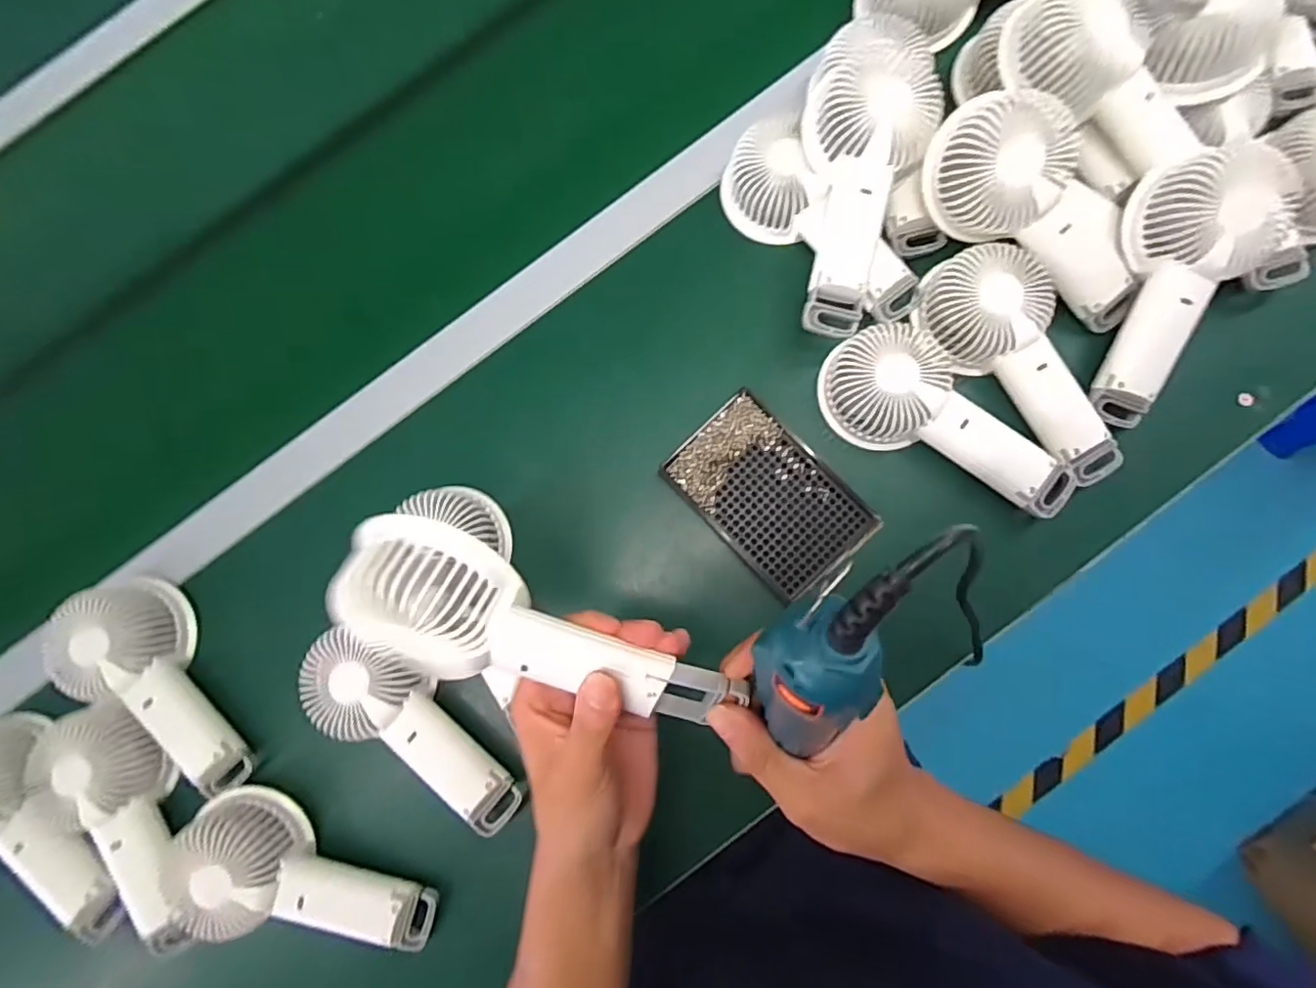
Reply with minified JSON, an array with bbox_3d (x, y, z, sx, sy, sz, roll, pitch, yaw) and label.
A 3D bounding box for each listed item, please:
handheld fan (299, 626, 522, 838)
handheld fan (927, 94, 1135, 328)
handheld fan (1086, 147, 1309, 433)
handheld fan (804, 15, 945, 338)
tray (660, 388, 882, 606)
[{"bbox_3d":[-0.168,0.159,0.408,0.179,0.037,0.071,34,86,8],"label":"handheld fan"},{"bbox_3d":[0.270,-0.196,0.406,0.184,0.059,0.084,37,87,-13],"label":"handheld fan"},{"bbox_3d":[0.352,-0.135,0.394,0.081,0.035,0.177,14,107,6],"label":"handheld fan"},{"bbox_3d":[0.141,-0.213,0.407,0.084,0.036,0.197,8,100,5],"label":"handheld fan"},{"bbox_3d":[0.080,0.002,0.422,0.090,0.012,0.138,-43,82,-2],"label":"tray"}]

